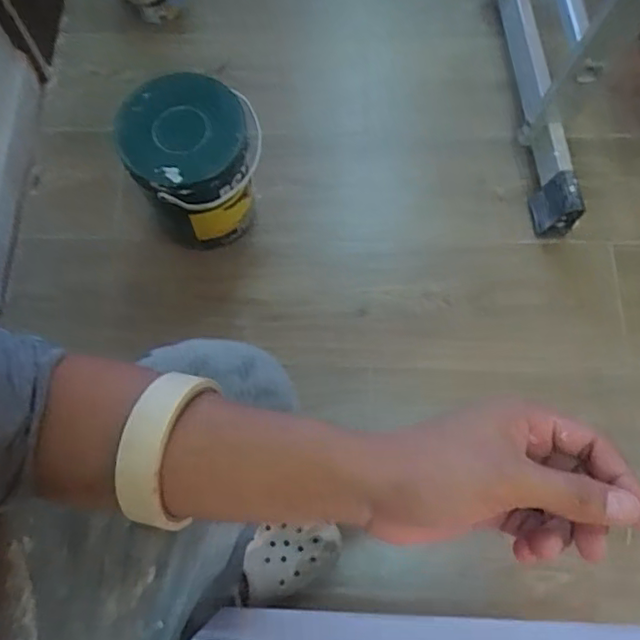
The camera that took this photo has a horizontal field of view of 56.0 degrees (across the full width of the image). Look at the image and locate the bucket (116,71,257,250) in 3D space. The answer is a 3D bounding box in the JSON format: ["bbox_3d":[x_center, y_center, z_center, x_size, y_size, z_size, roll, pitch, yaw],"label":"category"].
[{"bbox_3d":[-0.177,-0.215,0.869,0.171,0.188,0.173,1,72,0],"label":"bucket"}]

